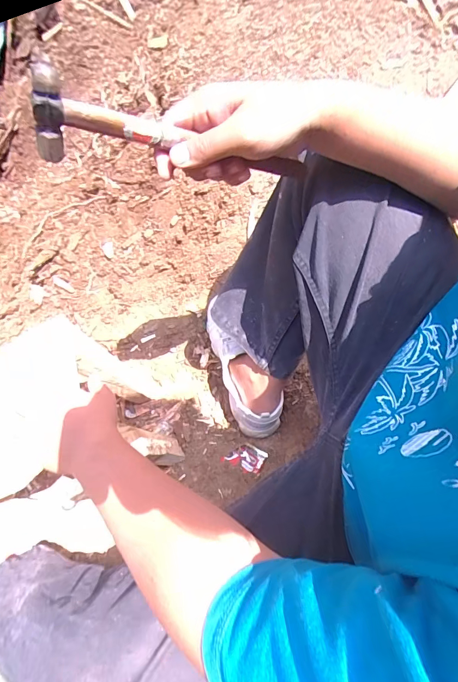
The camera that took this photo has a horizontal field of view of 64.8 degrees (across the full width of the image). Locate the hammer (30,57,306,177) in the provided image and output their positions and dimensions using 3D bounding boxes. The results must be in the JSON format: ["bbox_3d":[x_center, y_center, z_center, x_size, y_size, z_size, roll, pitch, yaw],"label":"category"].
[{"bbox_3d":[-0.033,-0.166,0.308,0.236,0.066,0.017,-3,65,-27],"label":"hammer"}]

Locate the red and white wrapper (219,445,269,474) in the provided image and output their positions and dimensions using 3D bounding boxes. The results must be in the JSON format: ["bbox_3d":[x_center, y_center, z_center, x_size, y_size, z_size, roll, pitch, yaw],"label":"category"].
[{"bbox_3d":[0.031,0.206,0.640,0.069,0.010,0.045,13,65,26],"label":"red and white wrapper"}]

